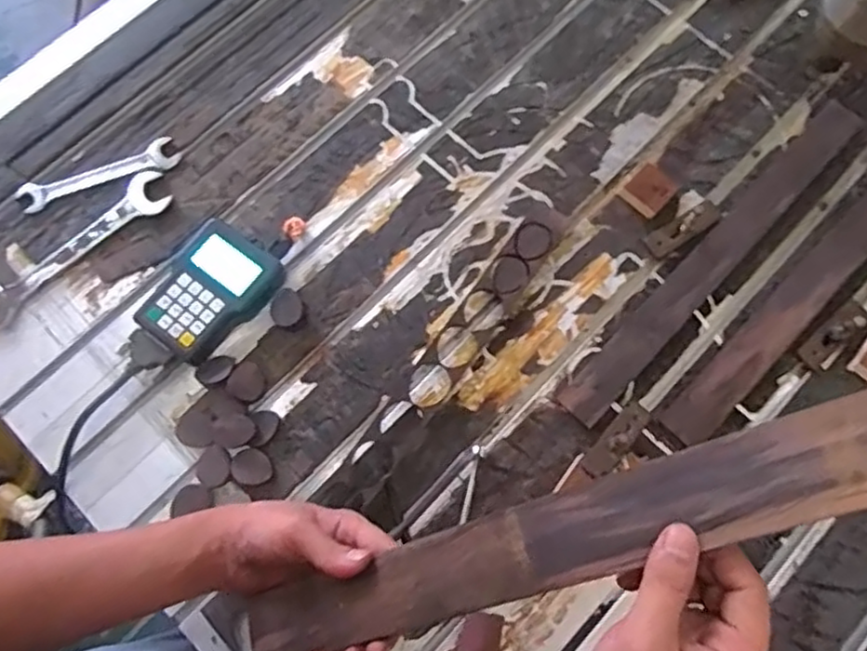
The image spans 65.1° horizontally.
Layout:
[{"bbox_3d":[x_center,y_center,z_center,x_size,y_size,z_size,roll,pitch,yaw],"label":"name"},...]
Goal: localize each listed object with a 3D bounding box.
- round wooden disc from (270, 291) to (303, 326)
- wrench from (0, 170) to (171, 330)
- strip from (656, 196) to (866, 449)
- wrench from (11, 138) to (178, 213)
[{"bbox_3d":[-0.163,-0.018,0.758,0.041,0.007,0.038,-6,64,13],"label":"round wooden disc"},{"bbox_3d":[-0.419,-0.090,0.790,0.250,0.009,0.051,-40,77,-10],"label":"wrench"},{"bbox_3d":[0.417,-0.032,0.768,0.434,0.021,0.052,-43,77,-11],"label":"strip"},{"bbox_3d":[-0.404,-0.181,0.823,0.191,0.007,0.039,-22,74,-6],"label":"wrench"}]

